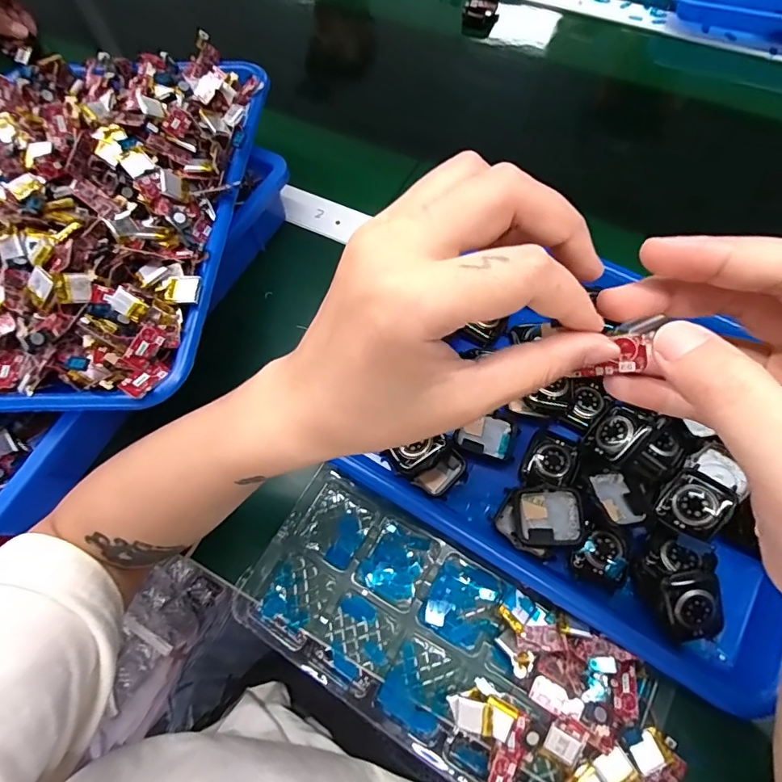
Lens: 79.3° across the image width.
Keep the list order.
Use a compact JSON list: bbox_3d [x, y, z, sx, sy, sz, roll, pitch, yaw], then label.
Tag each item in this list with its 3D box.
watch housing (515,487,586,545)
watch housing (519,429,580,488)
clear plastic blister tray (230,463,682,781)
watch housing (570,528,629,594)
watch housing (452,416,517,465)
[{"bbox_3d":[0.104,0.081,0.308,0.041,0.011,0.036,-1,70,11],"label":"watch housing"},{"bbox_3d":[0.111,0.048,0.327,0.034,0.006,0.042,24,69,13],"label":"watch housing"},{"bbox_3d":[0.034,0.163,0.299,0.266,0.027,0.113,29,70,15],"label":"clear plastic blister tray"},{"bbox_3d":[0.136,0.108,0.302,0.033,0.013,0.032,28,70,14],"label":"watch housing"},{"bbox_3d":[0.068,0.034,0.339,0.042,0.006,0.033,10,67,7],"label":"watch housing"}]

